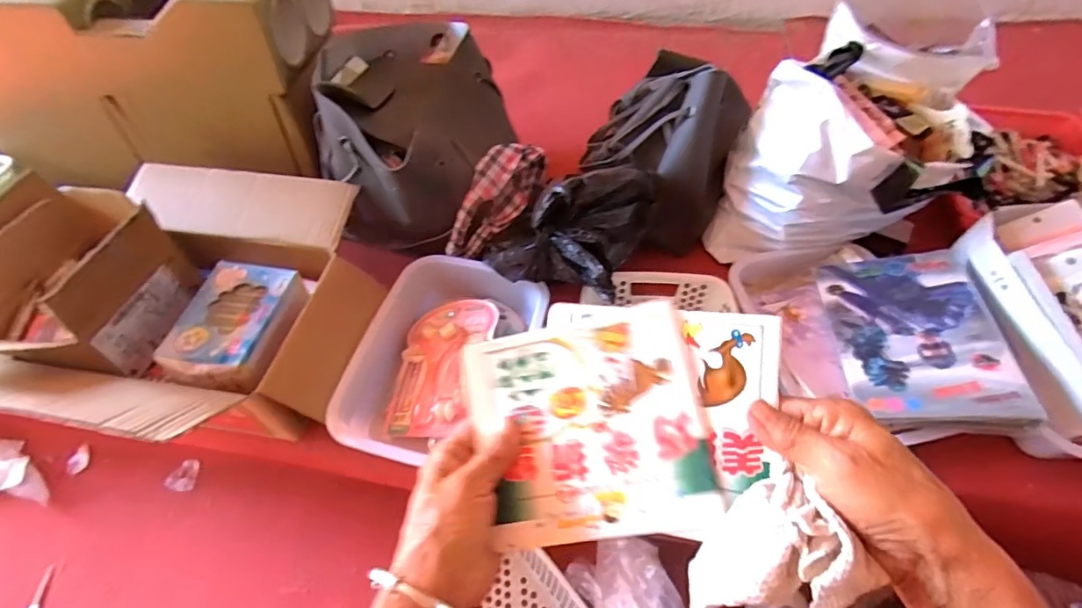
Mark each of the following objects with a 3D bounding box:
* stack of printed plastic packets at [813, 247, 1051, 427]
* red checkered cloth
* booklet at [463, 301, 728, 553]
[{"bbox_3d":[0.440,0.028,0.617,0.160,0.048,0.241,3,51,5],"label":"stack of printed plastic packets"},{"bbox_3d":[-0.062,-0.159,0.757,0.065,0.092,0.206,30,73,24],"label":"red checkered cloth"},{"bbox_3d":[0.029,0.075,0.325,0.138,0.009,0.126,-15,75,14],"label":"booklet"}]

